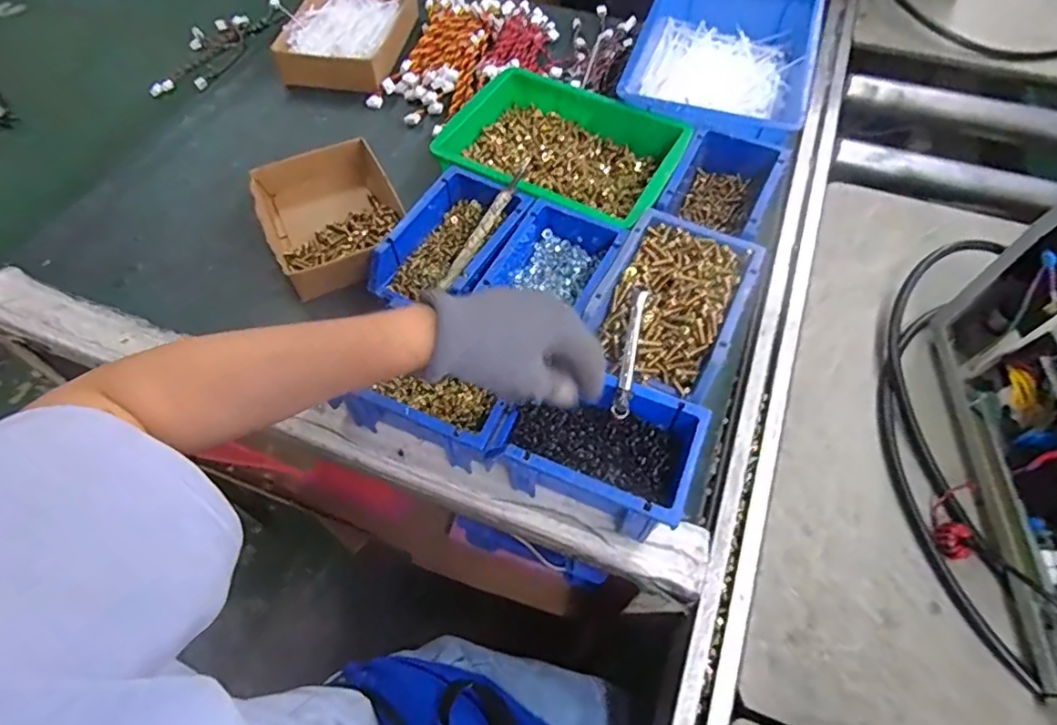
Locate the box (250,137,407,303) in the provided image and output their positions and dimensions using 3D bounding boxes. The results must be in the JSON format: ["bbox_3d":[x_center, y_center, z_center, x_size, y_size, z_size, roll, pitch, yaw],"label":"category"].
[{"bbox_3d":[-0.213,-0.159,0.627,0.144,0.050,0.186,-24,62,-12],"label":"box"}]

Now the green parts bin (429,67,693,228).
[{"bbox_3d":[0.041,-0.230,0.644,0.240,0.080,0.189,25,64,15],"label":"green parts bin"}]

